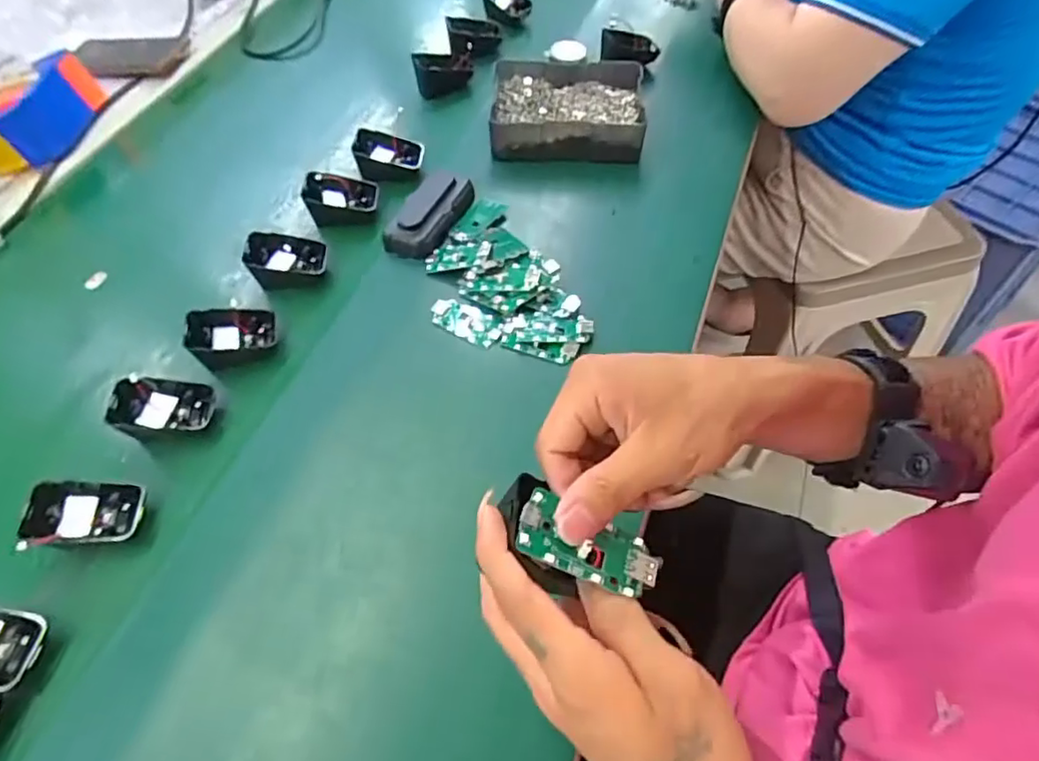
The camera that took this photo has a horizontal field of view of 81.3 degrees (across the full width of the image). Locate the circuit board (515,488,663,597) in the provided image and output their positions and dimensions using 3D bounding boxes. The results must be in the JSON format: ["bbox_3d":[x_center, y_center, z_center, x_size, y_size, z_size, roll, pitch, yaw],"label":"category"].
[{"bbox_3d":[0.031,0.072,0.266,0.065,0.007,0.031,23,59,-5],"label":"circuit board"}]

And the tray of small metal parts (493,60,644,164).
[{"bbox_3d":[0.051,-0.288,0.652,0.158,0.052,0.125,-1,57,3],"label":"tray of small metal parts"}]

